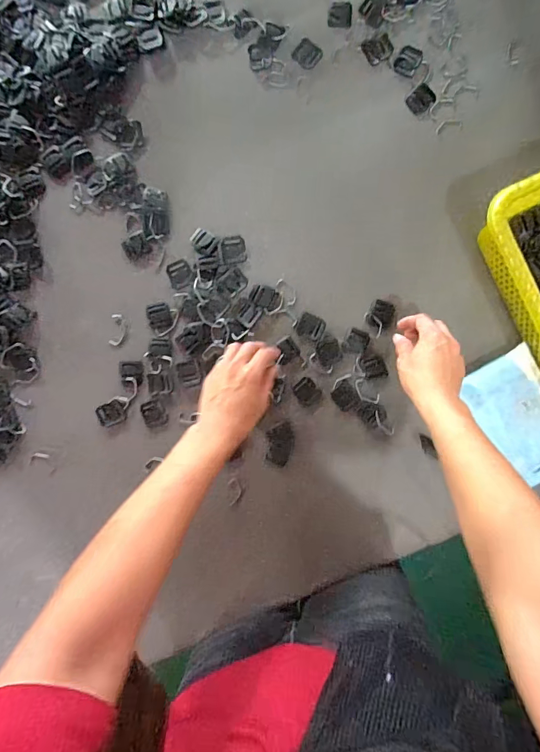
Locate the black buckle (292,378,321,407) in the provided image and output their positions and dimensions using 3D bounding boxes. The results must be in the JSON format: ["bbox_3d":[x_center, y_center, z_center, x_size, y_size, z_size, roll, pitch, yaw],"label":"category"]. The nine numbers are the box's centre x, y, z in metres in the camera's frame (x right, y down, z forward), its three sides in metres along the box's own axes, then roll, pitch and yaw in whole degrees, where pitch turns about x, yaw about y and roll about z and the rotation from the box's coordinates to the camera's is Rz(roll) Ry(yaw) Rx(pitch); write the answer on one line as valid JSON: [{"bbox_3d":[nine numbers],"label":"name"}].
[{"bbox_3d":[0.049,0.022,0.532,0.031,0.004,0.035,-41,91,0],"label":"black buckle"}]

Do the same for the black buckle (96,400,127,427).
[{"bbox_3d":[-0.211,0.050,0.537,0.038,0.004,0.030,-23,91,0],"label":"black buckle"}]

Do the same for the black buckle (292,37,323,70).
[{"bbox_3d":[0.049,-0.422,0.527,0.034,0.004,0.033,39,91,-1],"label":"black buckle"}]

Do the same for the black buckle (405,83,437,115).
[{"bbox_3d":[0.200,-0.364,0.529,0.036,0.004,0.029,-42,91,0],"label":"black buckle"}]

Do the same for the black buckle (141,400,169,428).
[{"bbox_3d":[-0.154,0.051,0.535,0.030,0.004,0.035,-21,91,0],"label":"black buckle"}]

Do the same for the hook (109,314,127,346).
[{"bbox_3d":[-0.202,-0.061,0.534,0.021,0.004,0.042,9,91,0],"label":"hook"}]

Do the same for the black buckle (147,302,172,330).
[{"bbox_3d":[-0.147,-0.080,0.533,0.029,0.004,0.035,-16,91,0],"label":"black buckle"}]

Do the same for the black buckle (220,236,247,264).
[{"bbox_3d":[-0.049,-0.166,0.528,0.033,0.004,0.036,-9,91,0],"label":"black buckle"}]

